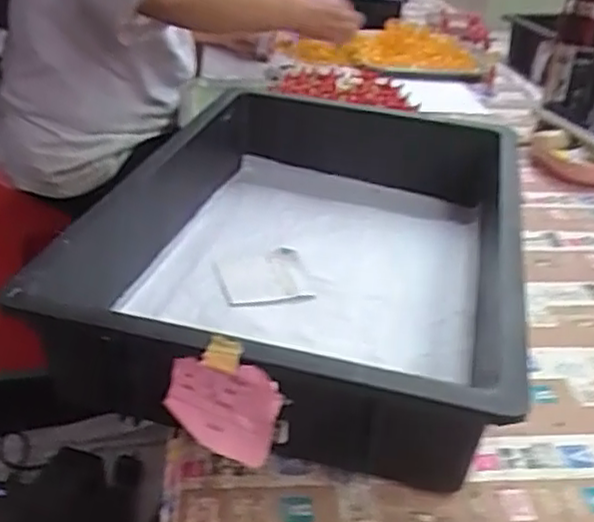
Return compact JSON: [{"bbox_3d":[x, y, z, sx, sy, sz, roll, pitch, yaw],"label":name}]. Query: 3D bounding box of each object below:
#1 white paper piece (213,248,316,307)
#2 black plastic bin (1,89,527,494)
[{"bbox_3d":[-0.029,0.014,0.621,0.078,0.008,0.086,-6,32,-17],"label":"white paper piece"},{"bbox_3d":[0.019,-0.024,0.625,0.318,0.105,0.507,9,31,8],"label":"black plastic bin"}]

